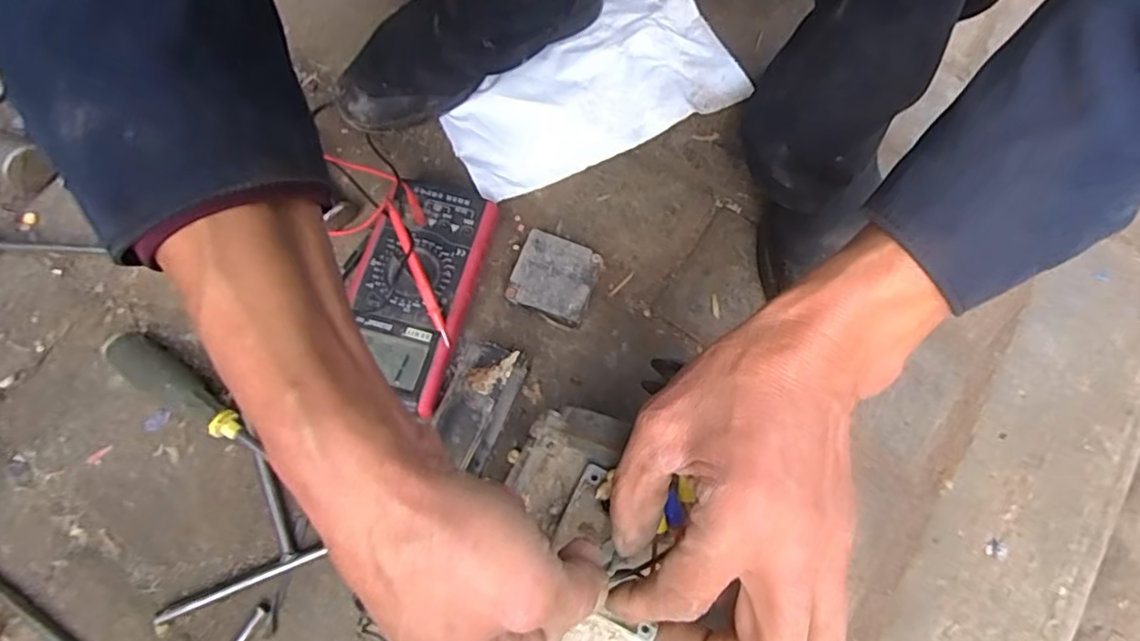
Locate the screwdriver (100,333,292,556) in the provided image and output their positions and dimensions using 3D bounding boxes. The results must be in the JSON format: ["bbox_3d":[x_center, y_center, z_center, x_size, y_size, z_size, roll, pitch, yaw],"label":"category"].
[{"bbox_3d":[-0.264,0.081,0.445,0.208,0.035,0.040,41,77,11],"label":"screwdriver"}]

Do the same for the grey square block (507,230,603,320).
[{"bbox_3d":[-0.012,-0.033,0.483,0.062,0.026,0.061,19,73,6],"label":"grey square block"}]

